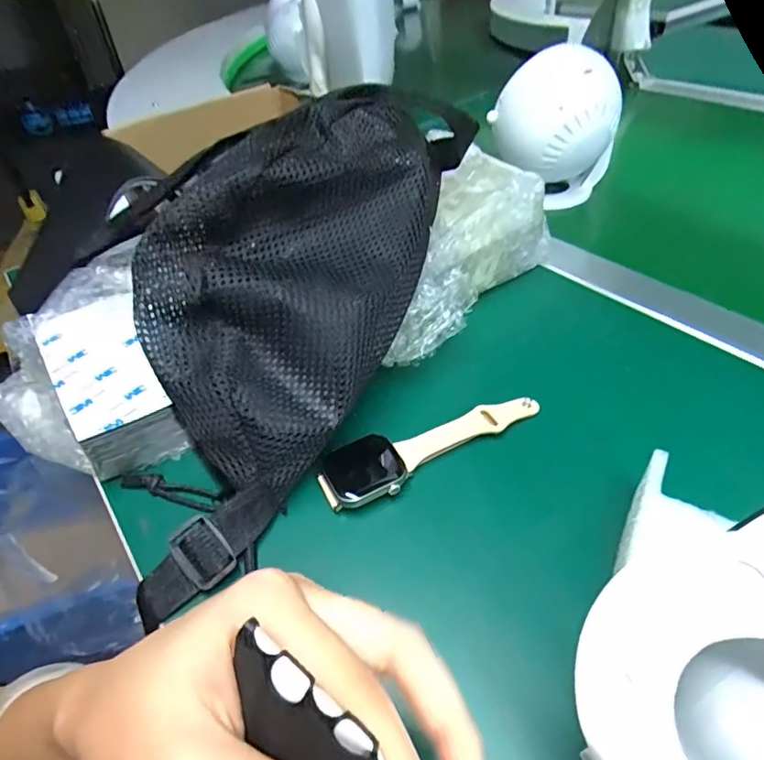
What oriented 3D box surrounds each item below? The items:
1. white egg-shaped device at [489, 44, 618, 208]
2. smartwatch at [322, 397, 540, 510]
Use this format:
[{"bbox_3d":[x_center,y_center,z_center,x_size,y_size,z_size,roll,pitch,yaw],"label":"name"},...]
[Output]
[{"bbox_3d":[0.160,-0.228,0.463,0.093,0.123,0.073,-28,47,-21],"label":"white egg-shaped device"},{"bbox_3d":[0.029,0.036,0.286,0.129,0.015,0.036,-20,45,-14],"label":"smartwatch"}]

